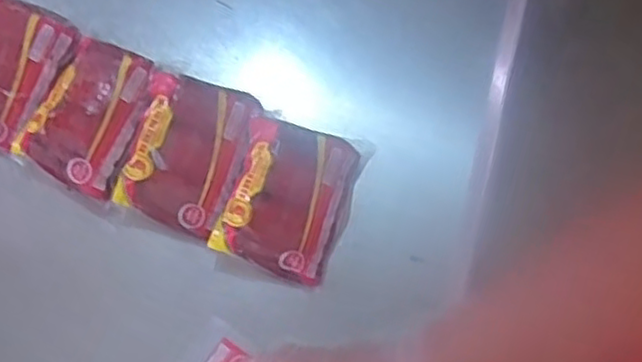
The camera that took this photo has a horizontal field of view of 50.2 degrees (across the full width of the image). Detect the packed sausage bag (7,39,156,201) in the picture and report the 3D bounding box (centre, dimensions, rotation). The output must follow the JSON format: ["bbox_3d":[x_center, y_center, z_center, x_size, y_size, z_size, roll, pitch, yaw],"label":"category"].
[{"bbox_3d":[-0.213,-0.060,0.627,0.098,0.047,0.133,19,78,6],"label":"packed sausage bag"}]

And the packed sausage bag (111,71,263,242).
[{"bbox_3d":[-0.122,-0.026,0.612,0.095,0.024,0.134,23,86,-9],"label":"packed sausage bag"}]

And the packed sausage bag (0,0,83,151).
[{"bbox_3d":[-0.294,-0.102,0.639,0.098,0.029,0.132,26,92,0],"label":"packed sausage bag"}]

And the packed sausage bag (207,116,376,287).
[{"bbox_3d":[-0.027,0.014,0.603,0.102,0.040,0.131,19,78,6],"label":"packed sausage bag"}]

